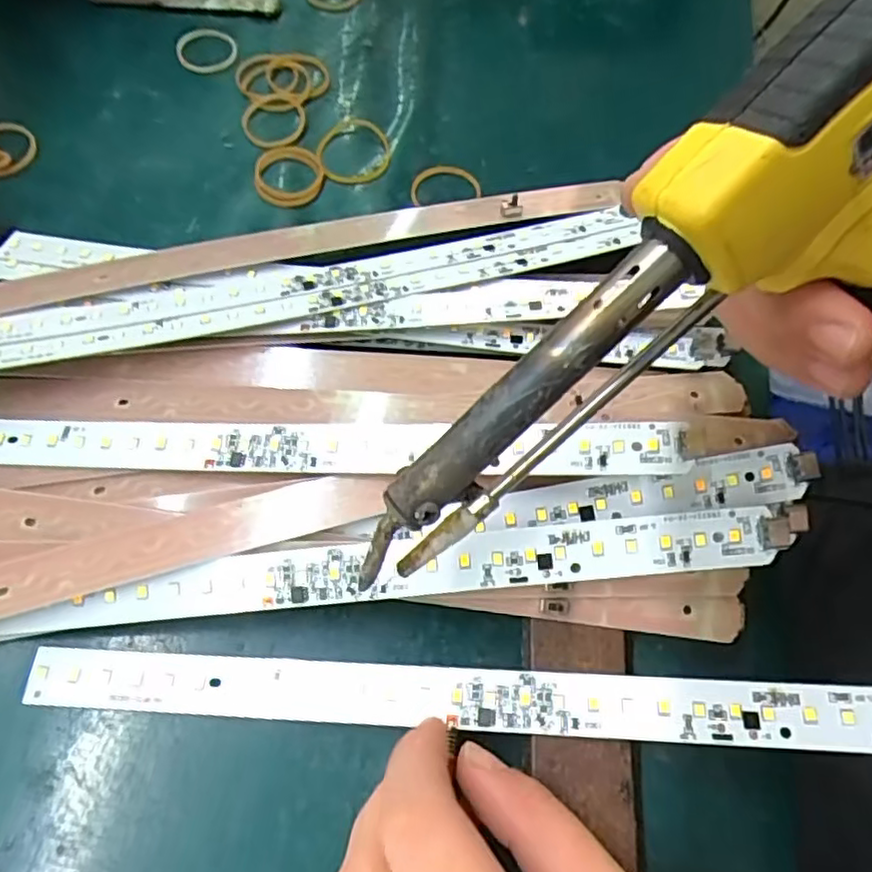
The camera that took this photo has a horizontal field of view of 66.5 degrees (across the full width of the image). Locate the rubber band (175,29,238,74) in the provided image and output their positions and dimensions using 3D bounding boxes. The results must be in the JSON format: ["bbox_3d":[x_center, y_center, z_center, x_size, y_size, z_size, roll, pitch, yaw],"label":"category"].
[{"bbox_3d":[-0.115,-0.194,0.334,0.029,0.004,0.032,-13,67,-9],"label":"rubber band"}]

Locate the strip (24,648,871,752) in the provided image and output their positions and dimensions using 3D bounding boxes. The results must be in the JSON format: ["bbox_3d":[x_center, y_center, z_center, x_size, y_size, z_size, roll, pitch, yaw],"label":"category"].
[{"bbox_3d":[0.015,0.077,0.196,0.278,0.006,0.018,1,66,6],"label":"strip"}]

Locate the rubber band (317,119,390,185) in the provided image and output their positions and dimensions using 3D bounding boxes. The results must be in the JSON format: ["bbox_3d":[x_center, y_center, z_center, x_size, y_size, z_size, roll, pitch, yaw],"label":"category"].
[{"bbox_3d":[-0.039,-0.134,0.312,0.033,0.005,0.039,12,65,1],"label":"rubber band"}]

